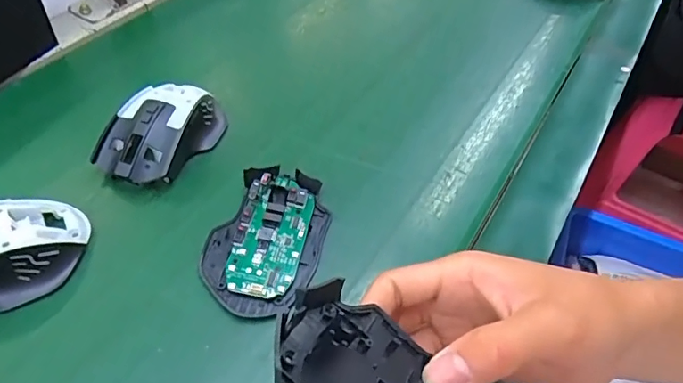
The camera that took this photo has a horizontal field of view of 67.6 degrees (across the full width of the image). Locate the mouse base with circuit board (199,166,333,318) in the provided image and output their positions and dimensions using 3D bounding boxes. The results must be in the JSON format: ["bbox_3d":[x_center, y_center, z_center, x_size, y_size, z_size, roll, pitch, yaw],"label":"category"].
[{"bbox_3d":[-0.050,0.029,0.348,0.073,0.014,0.113,13,49,5],"label":"mouse base with circuit board"}]

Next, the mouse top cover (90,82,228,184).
[{"bbox_3d":[-0.136,-0.049,0.395,0.062,0.037,0.110,22,51,13],"label":"mouse top cover"}]

